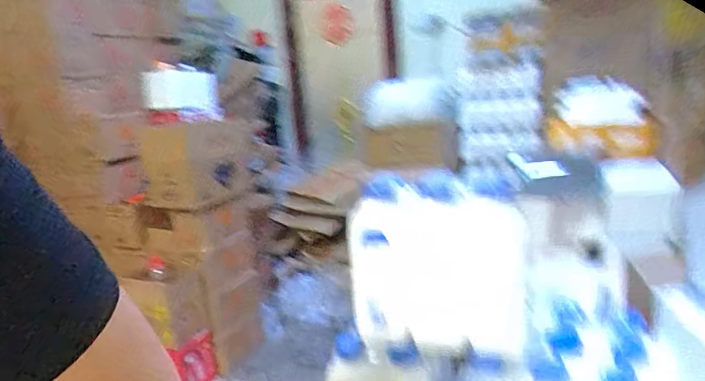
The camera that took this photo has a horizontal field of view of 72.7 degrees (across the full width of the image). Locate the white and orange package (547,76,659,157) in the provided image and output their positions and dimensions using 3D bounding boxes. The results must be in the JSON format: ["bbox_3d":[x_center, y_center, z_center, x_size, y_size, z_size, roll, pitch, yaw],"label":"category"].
[{"bbox_3d":[0.838,-0.240,1.626,0.321,0.270,0.116,0,14,24],"label":"white and orange package"}]

